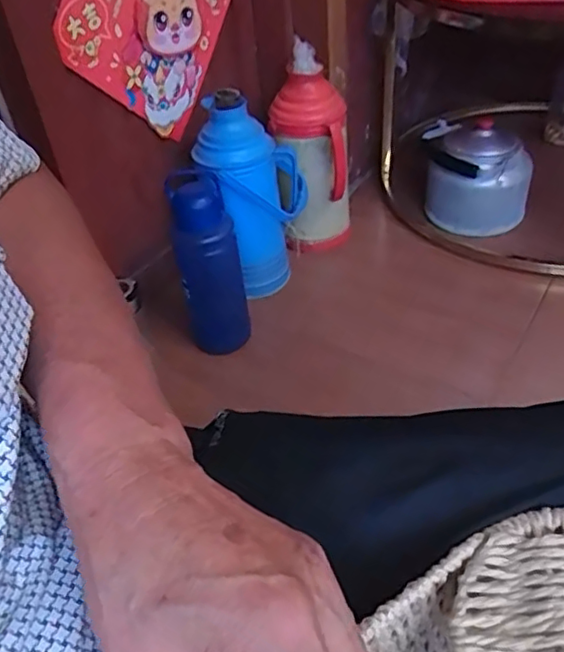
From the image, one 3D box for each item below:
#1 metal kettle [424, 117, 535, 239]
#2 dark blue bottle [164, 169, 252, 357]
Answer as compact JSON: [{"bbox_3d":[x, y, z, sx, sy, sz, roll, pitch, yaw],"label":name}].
[{"bbox_3d":[0.414,-0.319,1.310,0.224,0.197,0.190,9,44,17],"label":"metal kettle"},{"bbox_3d":[-0.120,-0.088,1.013,0.100,0.323,0.107,-14,42,-8],"label":"dark blue bottle"}]

